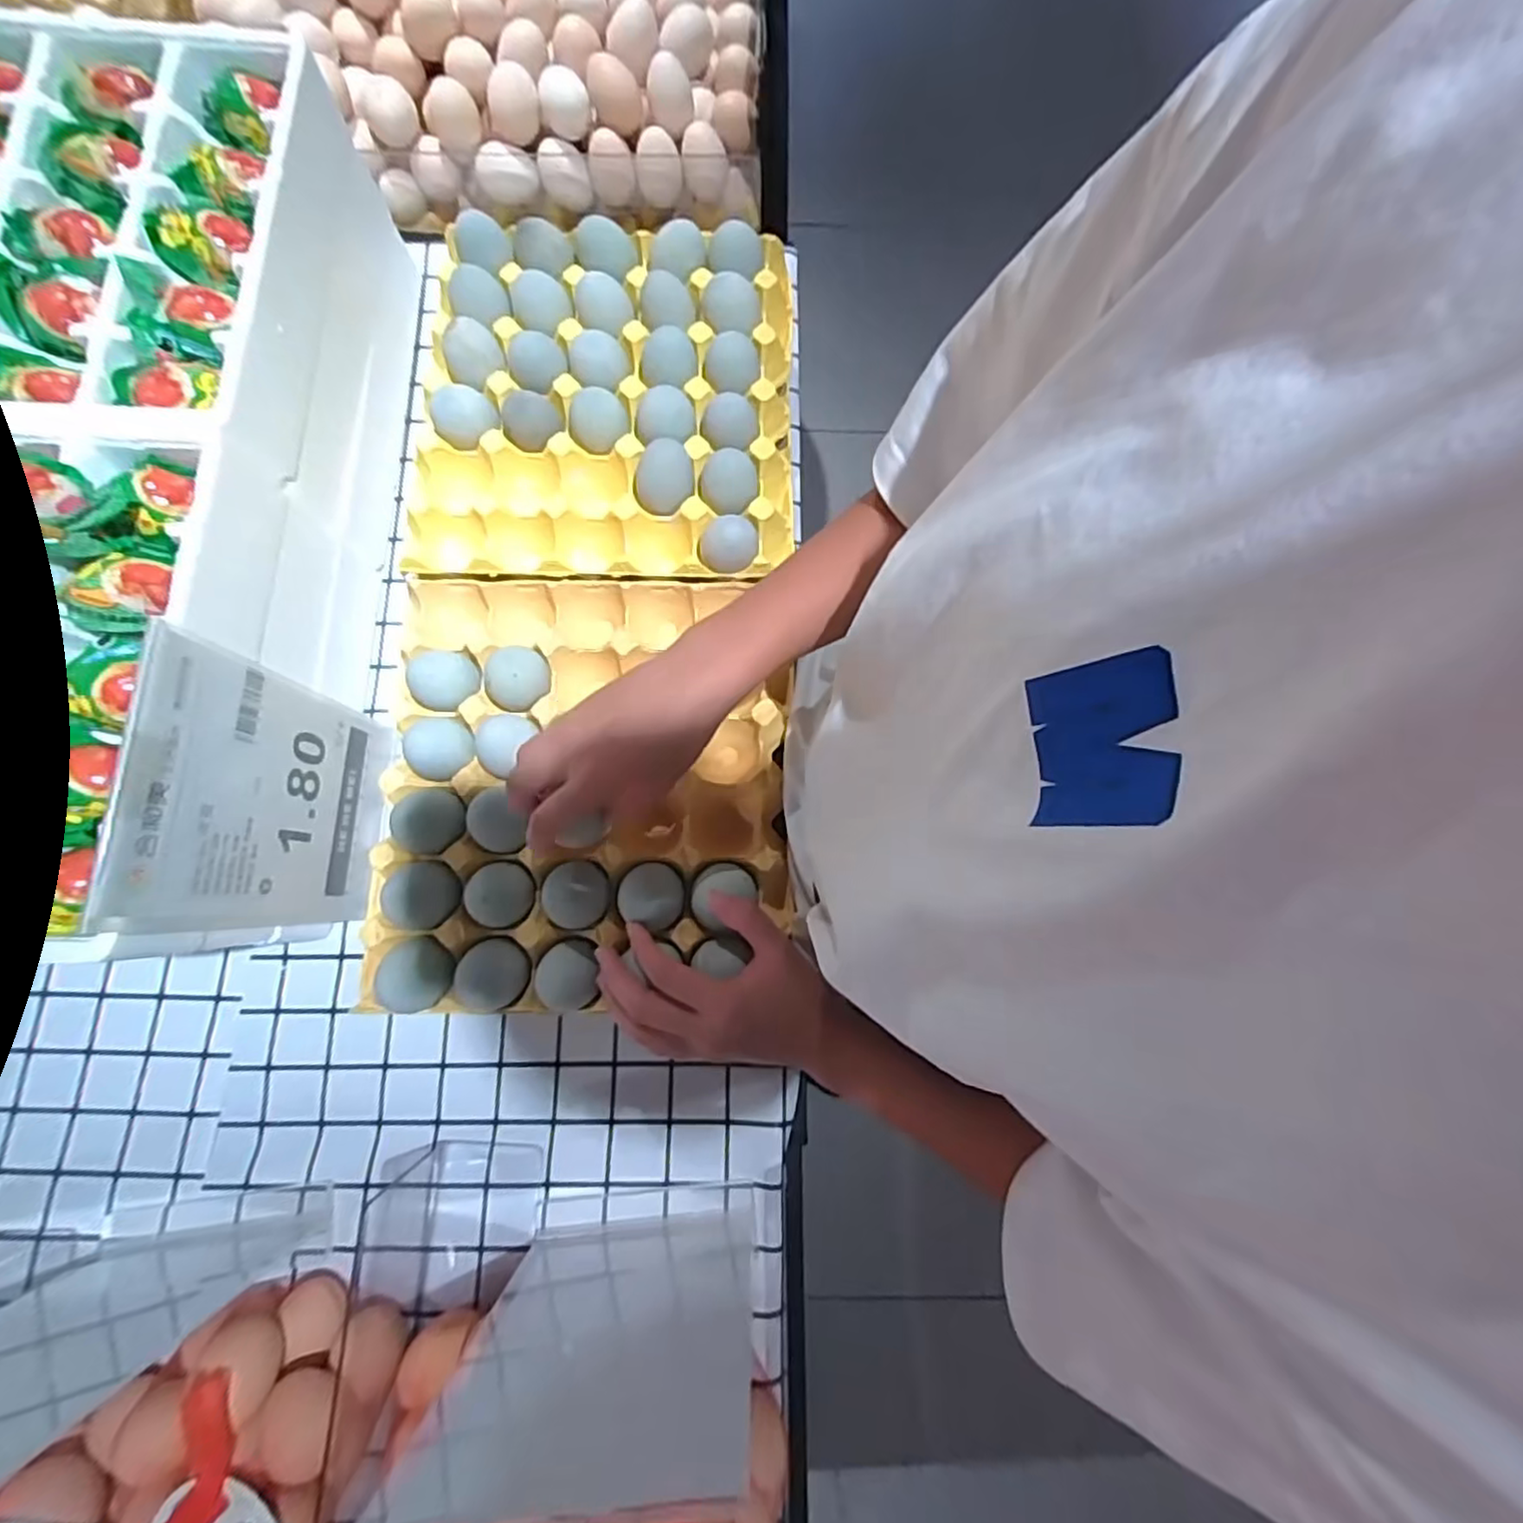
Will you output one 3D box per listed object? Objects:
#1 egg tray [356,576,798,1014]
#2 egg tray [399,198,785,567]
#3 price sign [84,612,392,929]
[{"bbox_3d":[-0.116,0.014,0.446,0.267,0.058,0.289,1,78,-1],"label":"egg tray"},{"bbox_3d":[-0.114,-0.275,0.497,0.272,0.048,0.284,0,78,-1],"label":"egg tray"},{"bbox_3d":[-0.294,0.023,0.403,0.012,0.205,0.146,4,78,-1],"label":"price sign"}]

